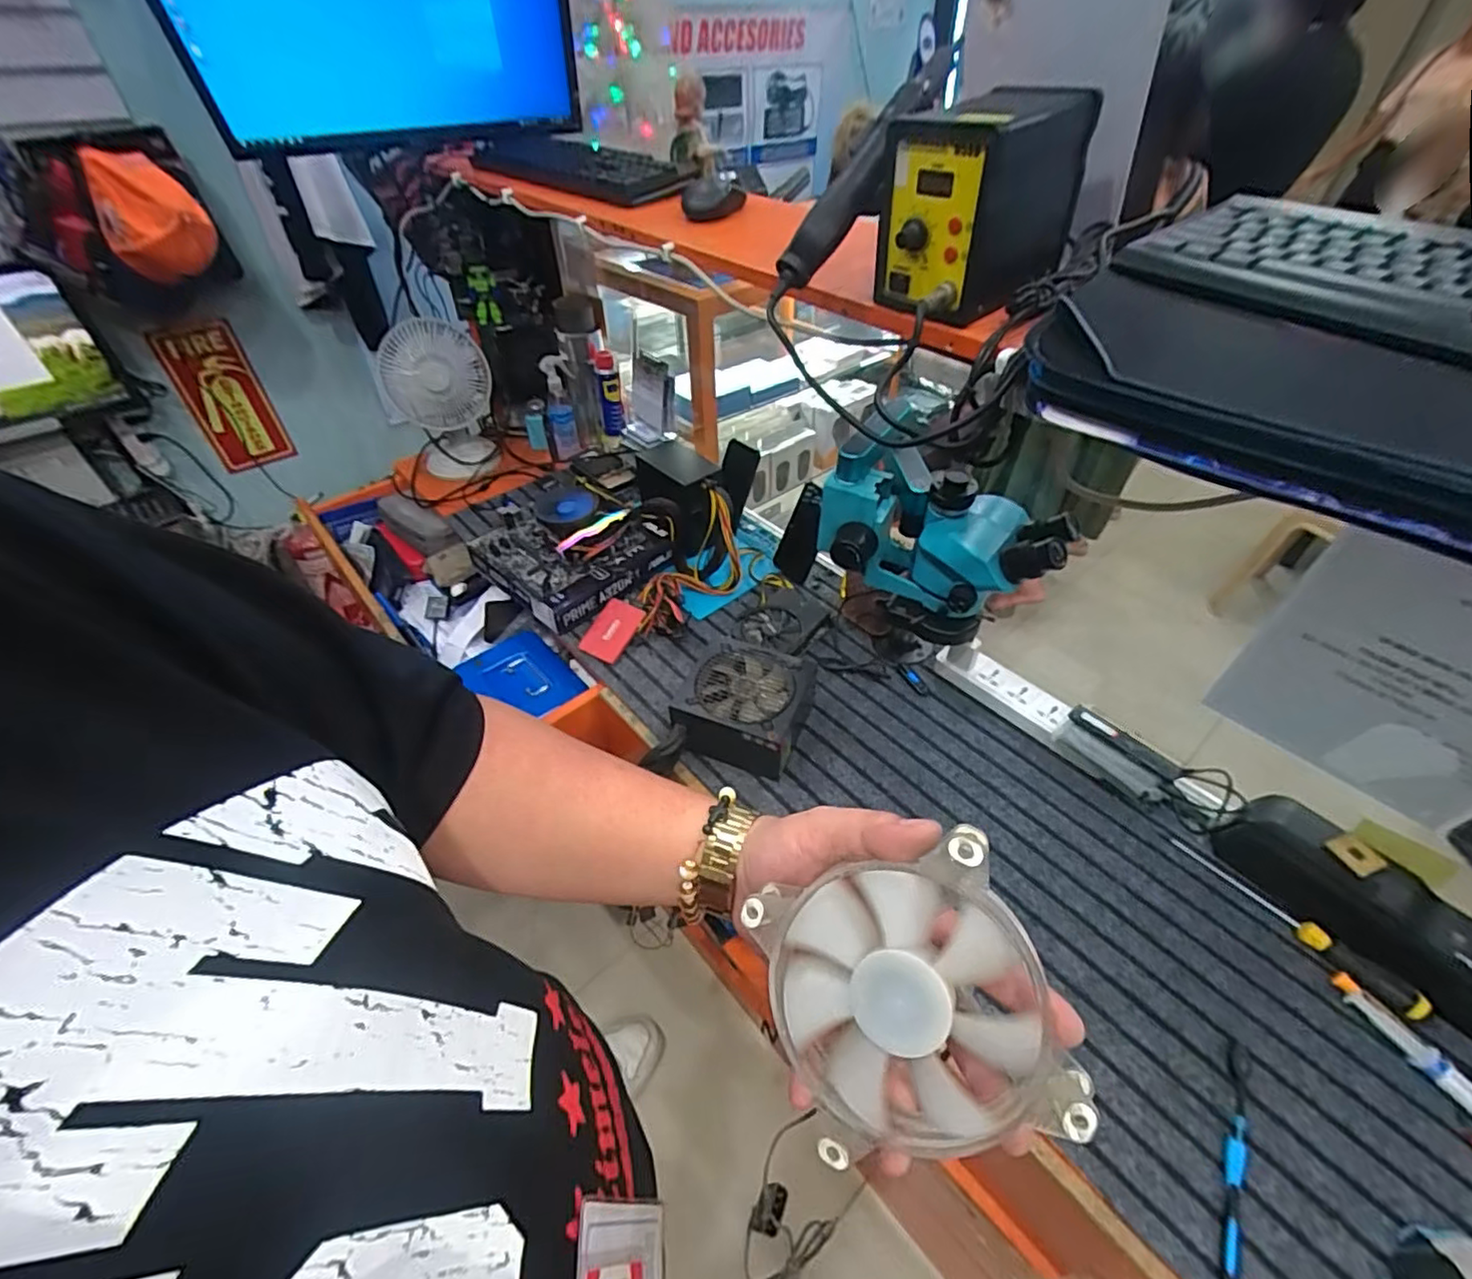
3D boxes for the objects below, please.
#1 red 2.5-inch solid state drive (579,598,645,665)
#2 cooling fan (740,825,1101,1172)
[{"bbox_3d":[-0.197,-0.016,0.996,0.070,0.012,0.104,23,66,16],"label":"red 2.5-inch solid state drive"},{"bbox_3d":[0.076,0.161,0.286,0.119,0.029,0.116,-25,77,19],"label":"cooling fan"}]

